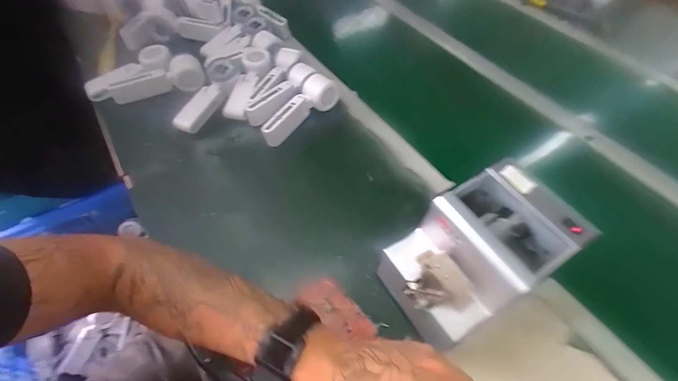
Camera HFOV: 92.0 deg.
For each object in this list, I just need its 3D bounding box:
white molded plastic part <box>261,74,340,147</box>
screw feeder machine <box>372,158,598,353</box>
[{"bbox_3d":[-0.074,-0.144,0.586,0.159,0.050,0.047,-42,65,-11],"label":"white molded plastic part"},{"bbox_3d":[0.154,0.075,0.380,0.175,0.124,0.123,-24,59,-19],"label":"screw feeder machine"}]

